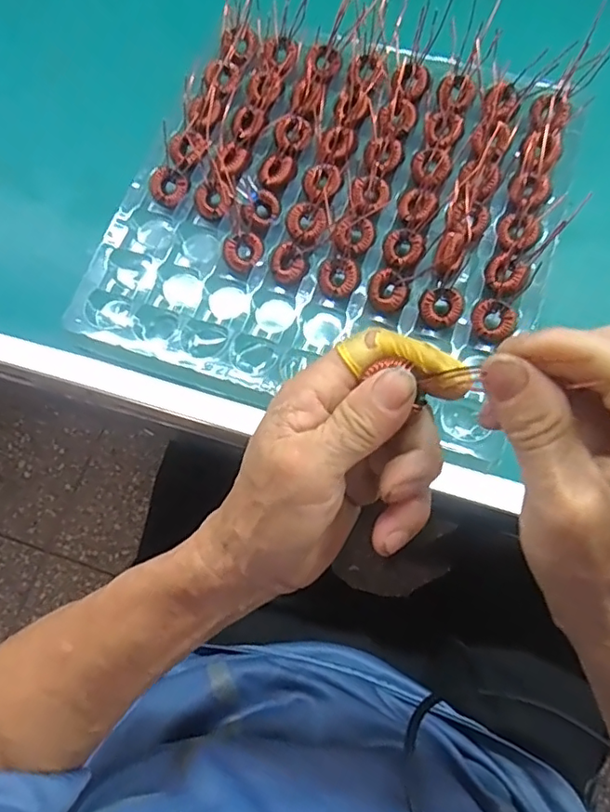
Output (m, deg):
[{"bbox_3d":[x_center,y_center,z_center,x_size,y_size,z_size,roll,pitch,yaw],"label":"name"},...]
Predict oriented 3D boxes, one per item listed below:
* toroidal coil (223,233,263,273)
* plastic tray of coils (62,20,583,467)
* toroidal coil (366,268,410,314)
[{"bbox_3d":[-0.041,-0.102,0.380,0.025,0.006,0.024,-5,108,-16],"label":"toroidal coil"},{"bbox_3d":[0.021,-0.129,0.386,0.273,0.031,0.267,18,72,8],"label":"plastic tray of coils"},{"bbox_3d":[0.052,-0.074,0.363,0.023,0.009,0.027,-43,75,-12],"label":"toroidal coil"}]

